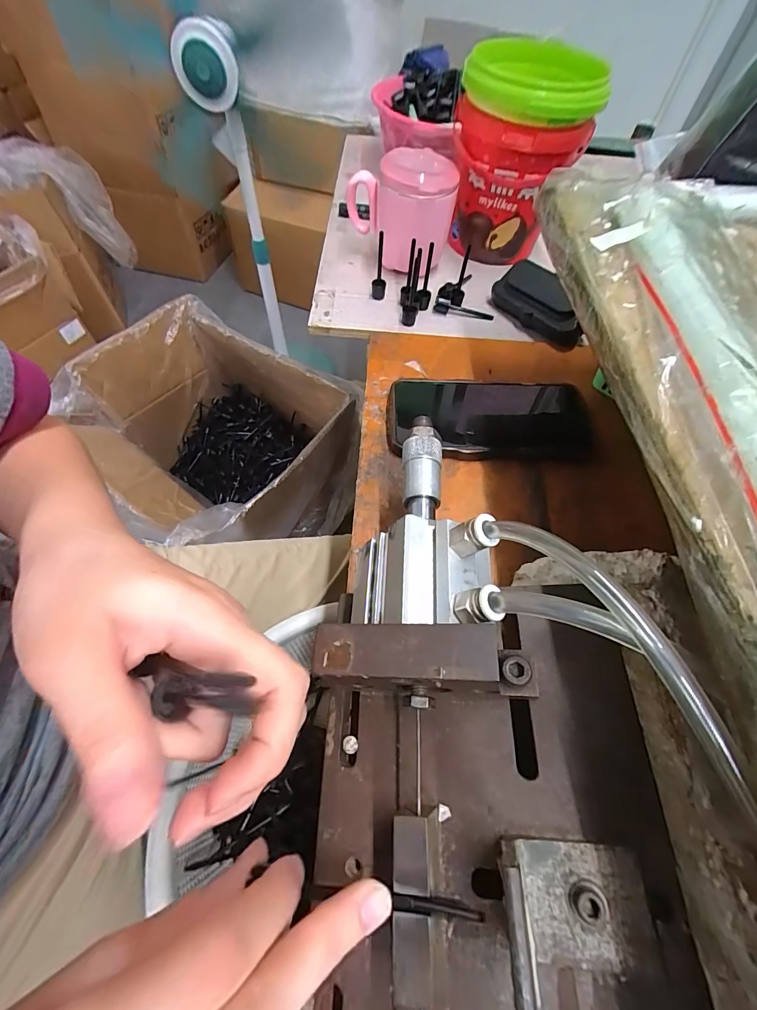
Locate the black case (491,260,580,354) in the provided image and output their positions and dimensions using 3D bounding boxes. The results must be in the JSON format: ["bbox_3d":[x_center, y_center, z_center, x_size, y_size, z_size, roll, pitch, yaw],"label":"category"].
[{"bbox_3d":[0.160,-0.201,0.391,0.030,0.039,0.103,-25,65,-17],"label":"black case"}]

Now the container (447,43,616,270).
[{"bbox_3d":[0.143,-0.370,0.421,0.126,0.153,0.125,14,61,5],"label":"container"}]

